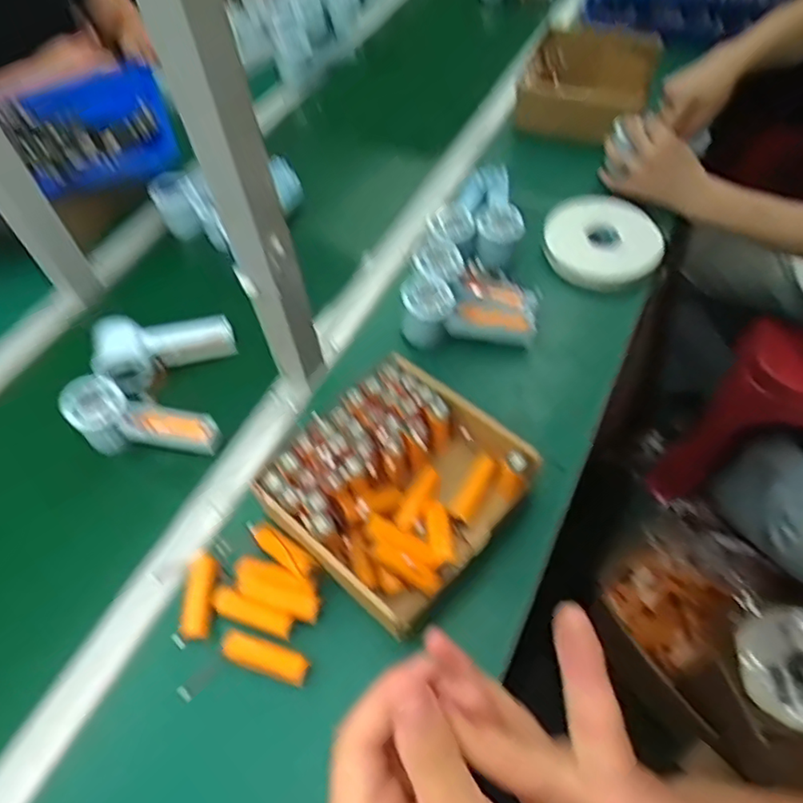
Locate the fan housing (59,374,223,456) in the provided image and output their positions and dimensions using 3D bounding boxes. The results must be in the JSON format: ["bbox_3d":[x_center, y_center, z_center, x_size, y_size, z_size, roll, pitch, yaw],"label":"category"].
[{"bbox_3d":[-0.275,0.027,0.641,0.158,0.065,0.060,14,58,12],"label":"fan housing"}]

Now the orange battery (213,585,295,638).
[{"bbox_3d":[-0.132,0.185,0.534,0.076,0.021,0.020,17,58,14],"label":"orange battery"}]

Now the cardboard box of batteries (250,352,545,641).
[{"bbox_3d":[-0.005,0.086,0.567,0.192,0.079,0.206,35,64,23],"label":"cardboard box of batteries"}]

